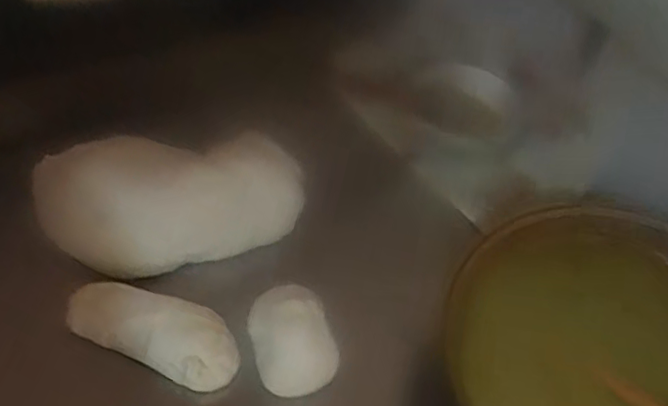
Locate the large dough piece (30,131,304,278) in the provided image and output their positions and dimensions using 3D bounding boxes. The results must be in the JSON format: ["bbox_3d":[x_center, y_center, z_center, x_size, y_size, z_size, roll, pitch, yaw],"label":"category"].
[{"bbox_3d":[-0.139,-0.006,0.515,0.222,0.057,0.115,-4,54,-6],"label":"large dough piece"}]

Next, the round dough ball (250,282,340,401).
[{"bbox_3d":[-0.031,0.095,0.450,0.054,0.044,0.076,-19,57,-17],"label":"round dough ball"}]

